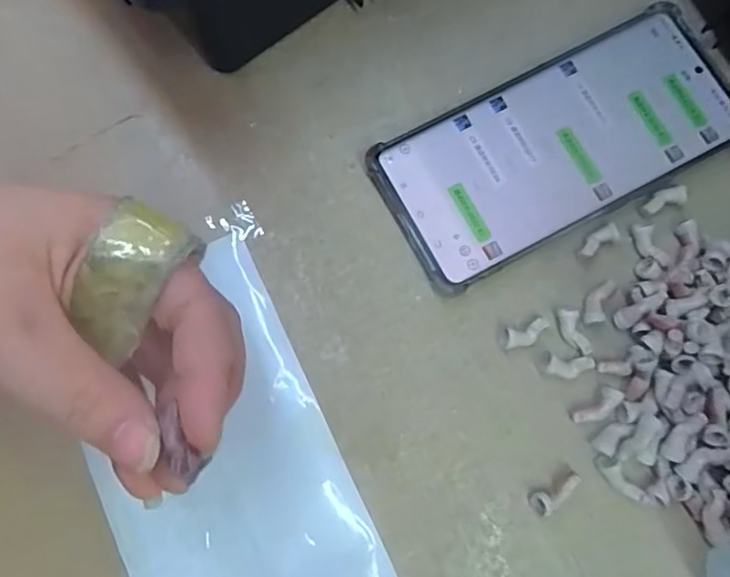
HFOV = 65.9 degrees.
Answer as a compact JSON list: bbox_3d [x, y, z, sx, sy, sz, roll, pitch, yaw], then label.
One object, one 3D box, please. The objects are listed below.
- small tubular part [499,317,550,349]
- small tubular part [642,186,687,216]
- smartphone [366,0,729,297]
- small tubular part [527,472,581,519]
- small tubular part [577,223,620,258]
[{"bbox_3d":[0.071,0.020,0.250,0.024,0.008,0.010,-17,80,-3],"label":"small tubular part"},{"bbox_3d":[0.139,-0.041,0.262,0.022,0.005,0.010,-23,80,-4],"label":"small tubular part"},{"bbox_3d":[0.092,-0.067,0.265,0.171,0.012,0.076,-27,80,-5],"label":"smartphone"},{"bbox_3d":[0.080,0.086,0.237,0.023,0.007,0.009,-36,81,-6],"label":"small tubular part"},{"bbox_3d":[0.107,-0.021,0.260,0.022,0.006,0.009,-27,80,-5],"label":"small tubular part"}]

